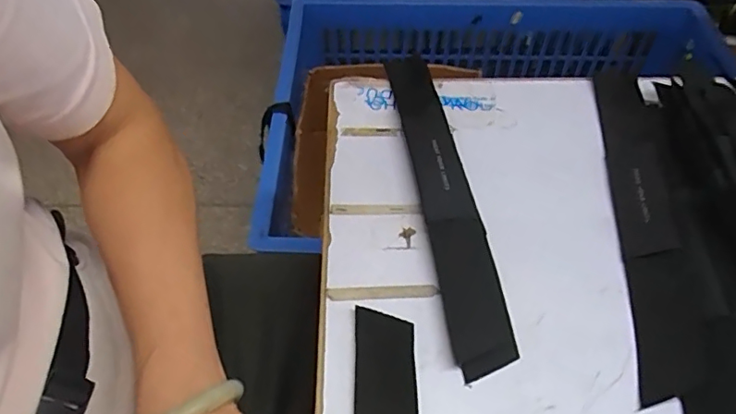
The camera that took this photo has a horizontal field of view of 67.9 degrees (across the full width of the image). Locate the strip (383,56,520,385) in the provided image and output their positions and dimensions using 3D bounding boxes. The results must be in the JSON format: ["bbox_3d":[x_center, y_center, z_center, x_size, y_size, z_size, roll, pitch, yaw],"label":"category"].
[{"bbox_3d":[0.058,-0.019,0.430,0.041,0.022,0.304,-4,56,-9],"label":"strip"}]

